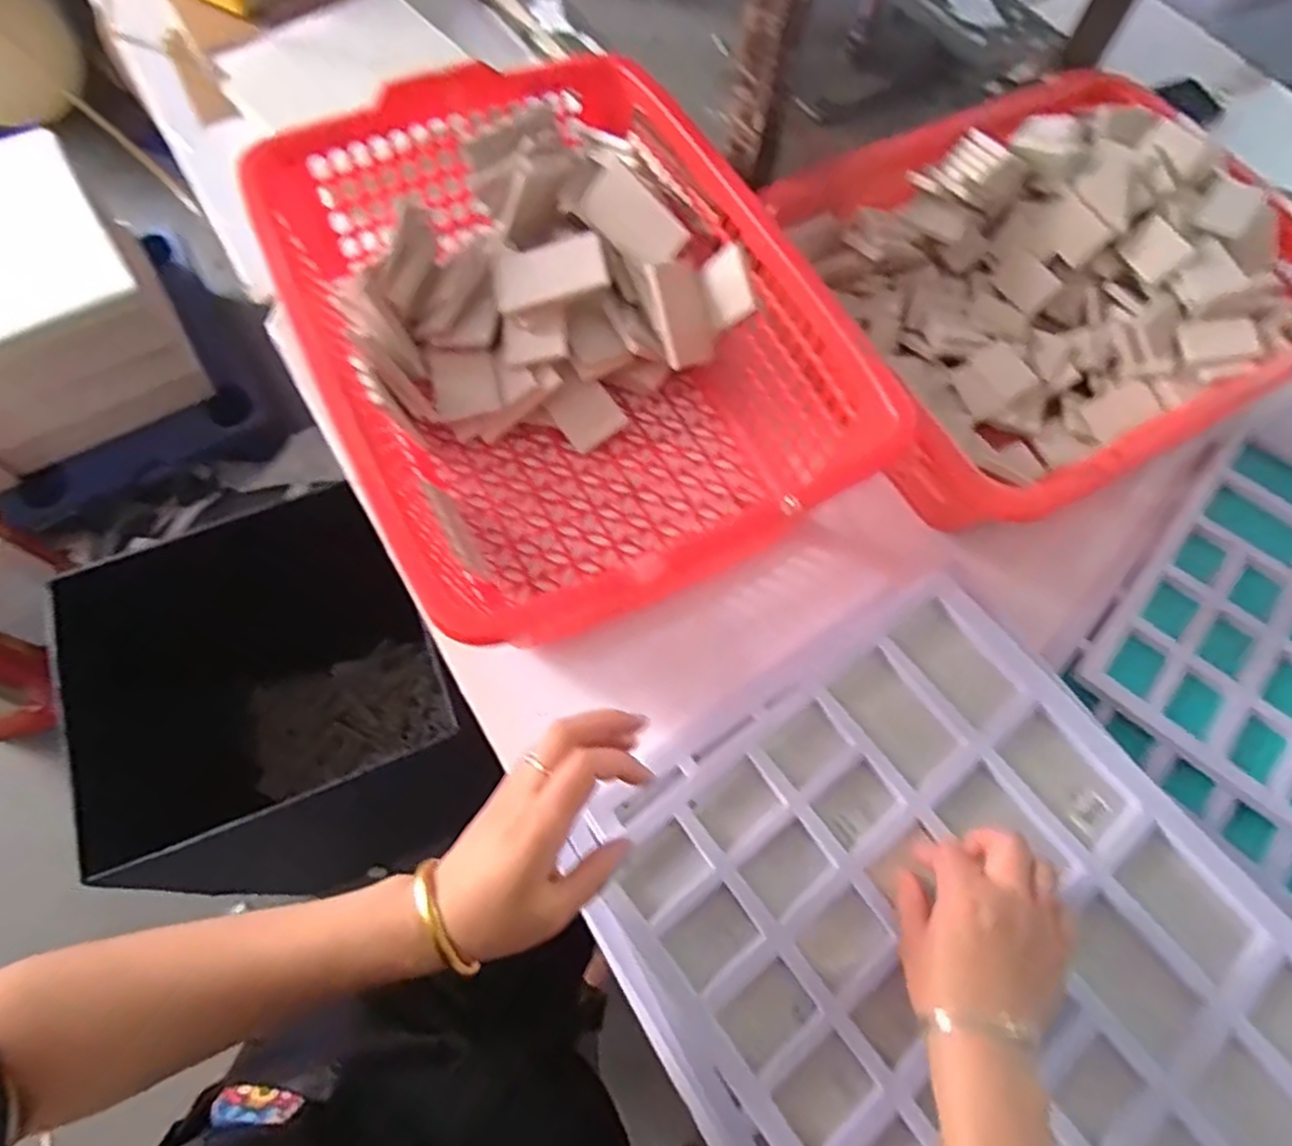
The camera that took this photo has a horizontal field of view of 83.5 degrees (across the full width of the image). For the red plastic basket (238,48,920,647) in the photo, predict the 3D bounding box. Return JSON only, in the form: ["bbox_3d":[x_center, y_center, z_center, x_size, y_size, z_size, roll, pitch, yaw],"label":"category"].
[{"bbox_3d":[-0.067,-0.178,0.607,0.346,0.182,0.478,-26,70,-13],"label":"red plastic basket"}]

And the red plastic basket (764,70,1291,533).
[{"bbox_3d":[0.349,-0.246,0.652,0.434,0.127,0.358,-25,70,-13],"label":"red plastic basket"}]

